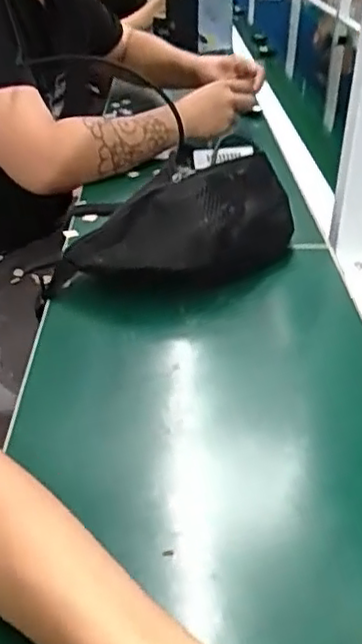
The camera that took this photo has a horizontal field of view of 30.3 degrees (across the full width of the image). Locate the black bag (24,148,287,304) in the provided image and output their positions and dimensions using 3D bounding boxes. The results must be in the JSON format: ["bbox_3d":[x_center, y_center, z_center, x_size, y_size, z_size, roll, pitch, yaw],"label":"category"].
[{"bbox_3d":[0.009,-0.099,0.692,0.277,0.092,0.118,-26,41,-37],"label":"black bag"}]

